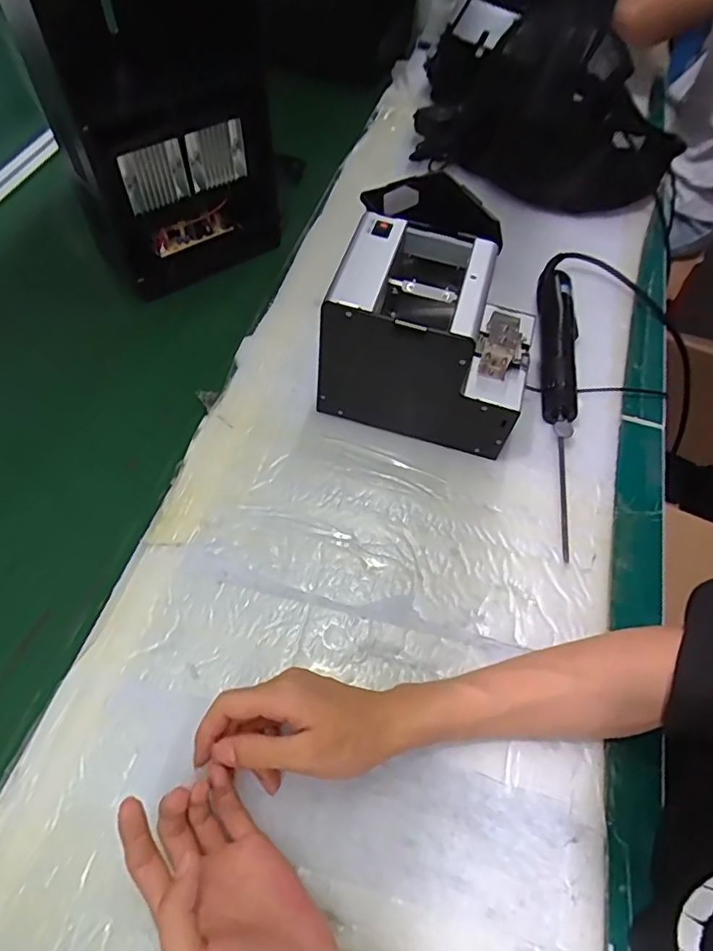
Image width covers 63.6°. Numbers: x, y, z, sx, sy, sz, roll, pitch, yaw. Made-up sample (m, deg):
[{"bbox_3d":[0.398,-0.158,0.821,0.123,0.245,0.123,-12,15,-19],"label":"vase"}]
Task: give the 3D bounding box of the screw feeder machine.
[{"bbox_3d":[0.070,-0.123,0.524,0.171,0.148,0.124,16,55,8],"label":"screw feeder machine"}]

